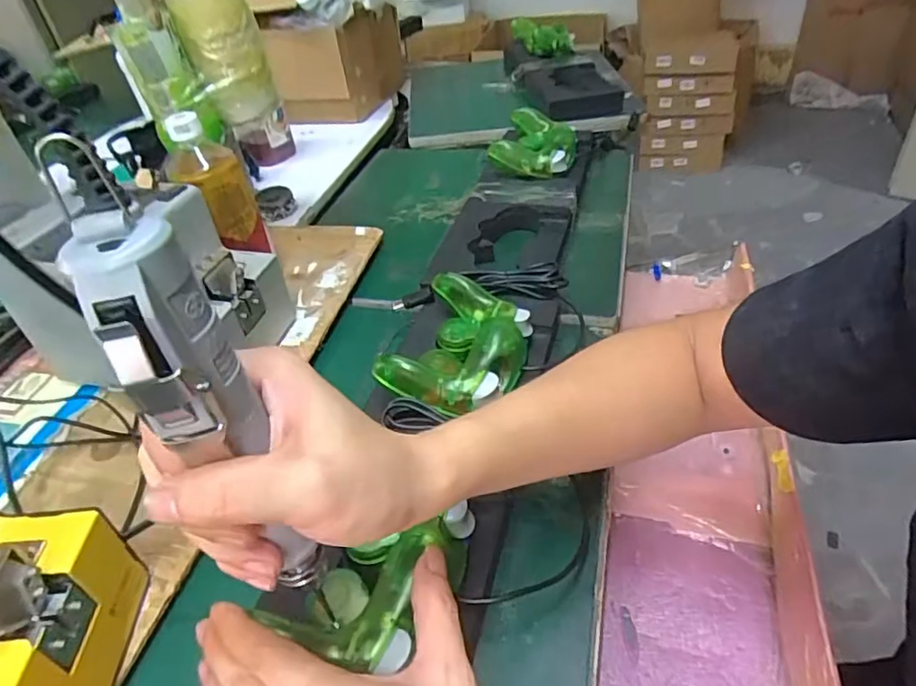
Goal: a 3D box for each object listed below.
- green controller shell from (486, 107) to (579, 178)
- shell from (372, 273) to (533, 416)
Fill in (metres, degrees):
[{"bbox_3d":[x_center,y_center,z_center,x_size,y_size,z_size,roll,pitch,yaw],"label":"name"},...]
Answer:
[{"bbox_3d":[0.108,-0.265,0.775,0.102,0.049,0.138,10,42,15],"label":"green controller shell"},{"bbox_3d":[0.005,-0.001,0.479,0.099,0.036,0.133,11,42,16],"label":"shell"}]

